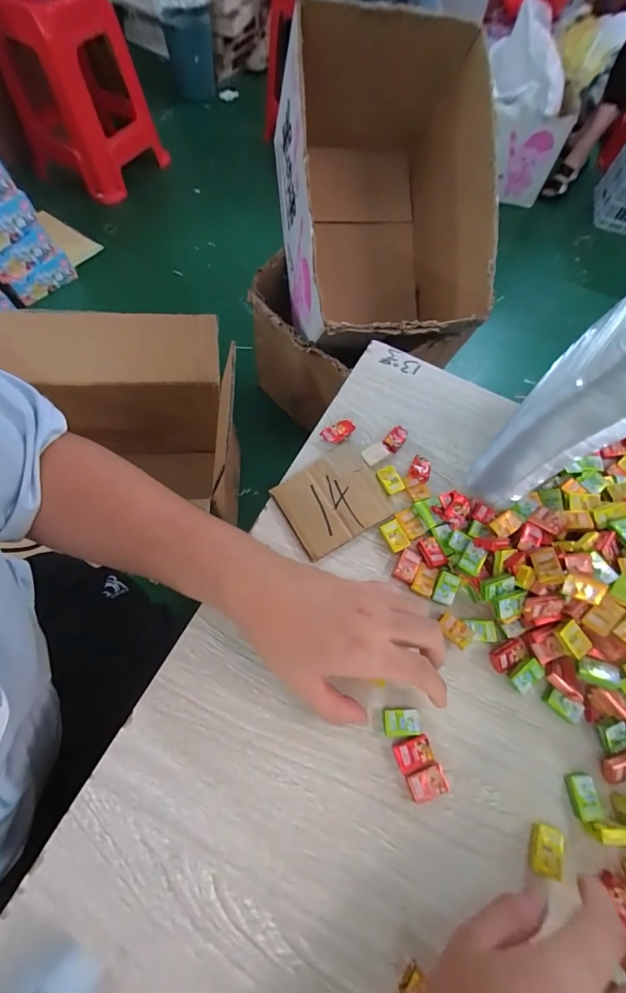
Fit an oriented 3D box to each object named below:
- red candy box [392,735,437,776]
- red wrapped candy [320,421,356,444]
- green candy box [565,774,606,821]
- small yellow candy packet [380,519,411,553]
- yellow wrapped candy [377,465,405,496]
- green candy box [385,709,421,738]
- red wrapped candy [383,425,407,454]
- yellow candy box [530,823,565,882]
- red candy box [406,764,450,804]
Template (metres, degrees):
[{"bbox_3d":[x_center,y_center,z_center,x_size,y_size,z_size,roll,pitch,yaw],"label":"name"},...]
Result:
[{"bbox_3d":[0.072,0.184,0.272,0.026,0.008,0.019,-15,69,-9],"label":"red candy box"},{"bbox_3d":[0.026,-0.062,0.374,0.033,0.011,0.018,-26,71,-13],"label":"red wrapped candy"},{"bbox_3d":[0.192,0.213,0.269,0.016,0.009,0.026,-1,67,-4],"label":"green candy box"},{"bbox_3d":[0.072,0.035,0.334,0.017,0.004,0.026,-23,70,-12],"label":"small yellow candy packet"},{"bbox_3d":[0.073,-0.016,0.356,0.018,0.006,0.026,-22,70,-12],"label":"yellow wrapped candy"},{"bbox_3d":[0.065,0.166,0.279,0.025,0.007,0.017,2,67,-3],"label":"green candy box"},{"bbox_3d":[0.083,-0.058,0.377,0.016,0.010,0.030,34,69,11],"label":"red wrapped candy"},{"bbox_3d":[0.157,0.238,0.255,0.018,0.010,0.028,22,68,6],"label":"yellow candy box"},{"bbox_3d":[0.080,0.201,0.265,0.027,0.009,0.019,-13,68,-9],"label":"red candy box"}]

